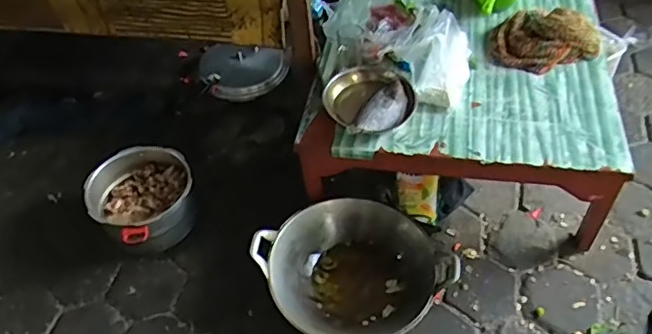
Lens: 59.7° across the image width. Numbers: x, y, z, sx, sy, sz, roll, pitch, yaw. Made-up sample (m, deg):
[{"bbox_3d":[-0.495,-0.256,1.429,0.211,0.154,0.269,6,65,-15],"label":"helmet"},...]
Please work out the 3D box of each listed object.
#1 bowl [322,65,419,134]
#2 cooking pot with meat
[{"bbox_3d":[0.117,-0.166,1.476,0.219,0.093,0.203,-3,49,3],"label":"bowl"},{"bbox_3d":[-0.516,0.097,1.628,0.284,0.150,0.275,-3,49,3],"label":"cooking pot with meat"}]

